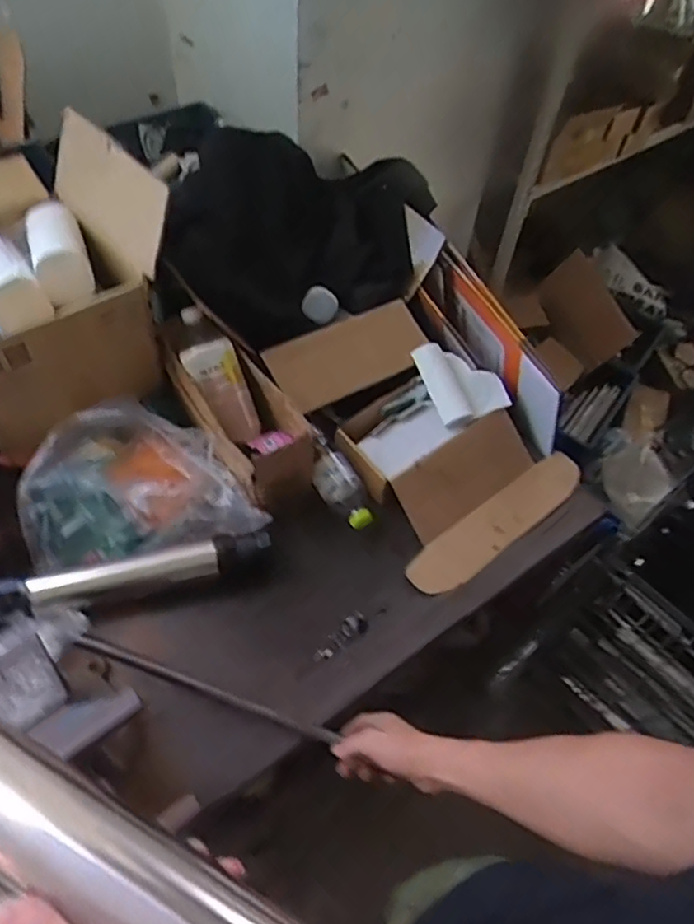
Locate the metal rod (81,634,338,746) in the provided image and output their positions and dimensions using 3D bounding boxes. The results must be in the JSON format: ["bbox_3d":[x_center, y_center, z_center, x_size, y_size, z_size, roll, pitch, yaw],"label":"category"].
[{"bbox_3d":[-0.180,0.284,0.780,0.344,0.016,0.015,18,53,9],"label":"metal rod"}]

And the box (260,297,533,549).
[{"bbox_3d":[0.090,-0.085,0.991,0.275,0.136,0.368,-31,61,-26],"label":"box"}]

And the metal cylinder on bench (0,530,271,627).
[{"bbox_3d":[-0.284,0.141,0.814,0.356,0.045,0.061,-13,54,-15],"label":"metal cylinder on bench"}]

